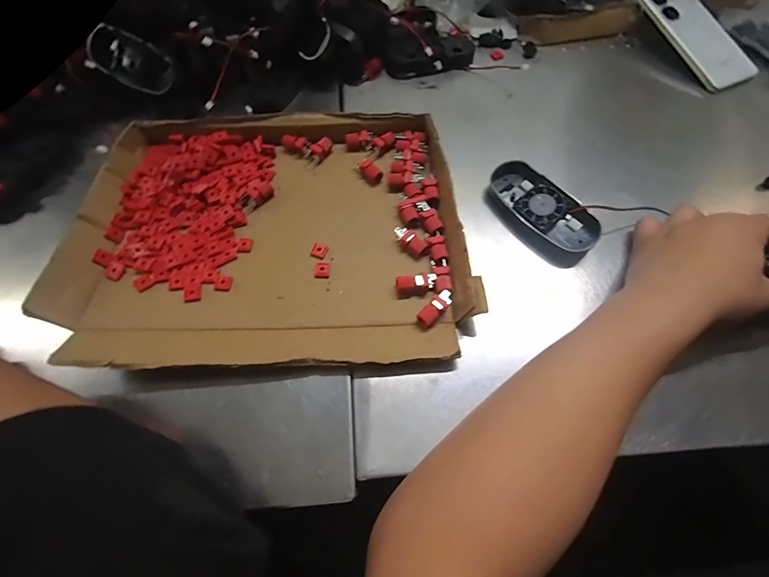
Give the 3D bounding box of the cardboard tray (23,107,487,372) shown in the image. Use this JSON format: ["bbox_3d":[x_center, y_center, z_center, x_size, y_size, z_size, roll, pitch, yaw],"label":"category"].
[{"bbox_3d":[-0.097,-0.059,0.330,0.332,0.034,0.263,1,62,1],"label":"cardboard tray"}]

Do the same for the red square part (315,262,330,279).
[{"bbox_3d":[-0.055,-0.016,0.318,0.012,0.004,0.015,-1,62,-1],"label":"red square part"}]

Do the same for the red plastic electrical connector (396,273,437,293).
[{"bbox_3d":[0.027,-0.004,0.308,0.033,0.008,0.014,-2,62,-1],"label":"red plastic electrical connector"}]

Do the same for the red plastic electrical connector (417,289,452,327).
[{"bbox_3d":[0.042,0.017,0.297,0.014,0.013,0.036,37,68,18],"label":"red plastic electrical connector"}]

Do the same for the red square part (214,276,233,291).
[{"bbox_3d":[-0.139,-0.005,0.309,0.014,0.004,0.015,6,62,4],"label":"red square part"}]

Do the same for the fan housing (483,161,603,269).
[{"bbox_3d":[0.148,-0.072,0.349,0.053,0.036,0.113,-37,68,-17],"label":"fan housing"}]

